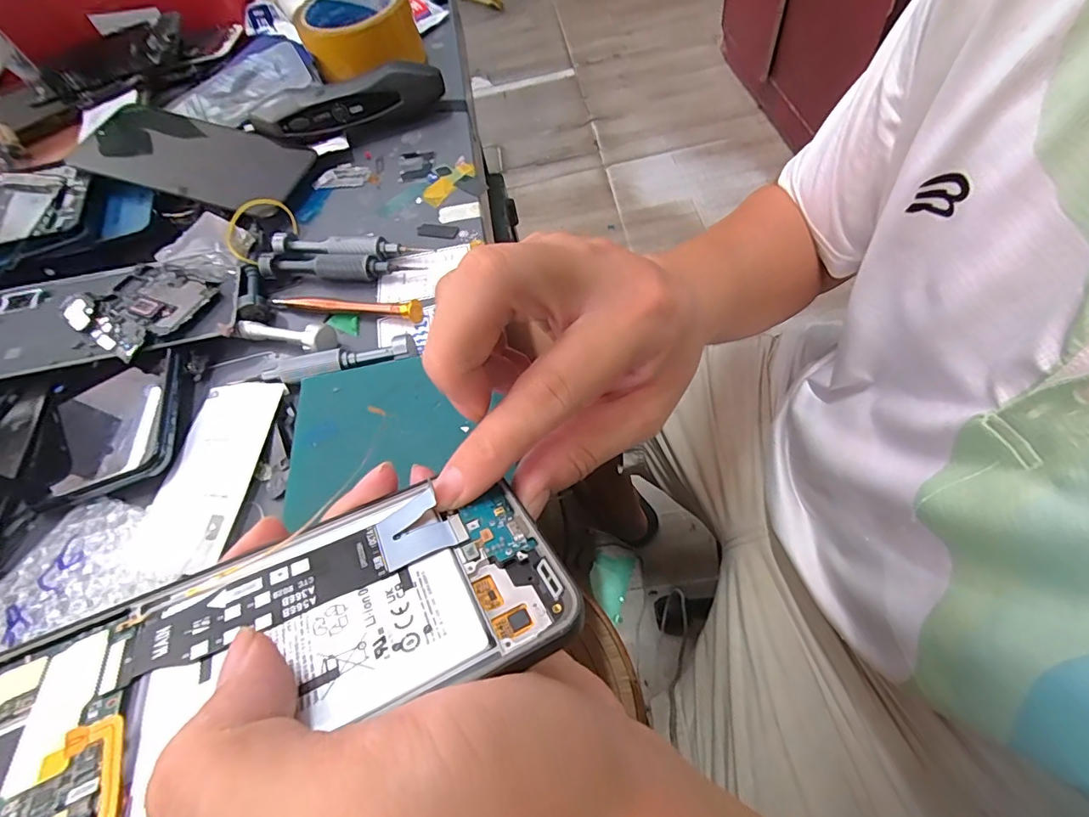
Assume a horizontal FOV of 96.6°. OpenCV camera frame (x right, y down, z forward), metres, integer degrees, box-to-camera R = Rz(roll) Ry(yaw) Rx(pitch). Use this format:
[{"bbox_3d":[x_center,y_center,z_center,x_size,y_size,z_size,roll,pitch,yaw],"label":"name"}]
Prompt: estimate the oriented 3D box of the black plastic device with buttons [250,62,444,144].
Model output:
[{"bbox_3d":[-0.148,-0.233,0.371,0.139,0.037,0.032,-15,60,1],"label":"black plastic device with buttons"}]

